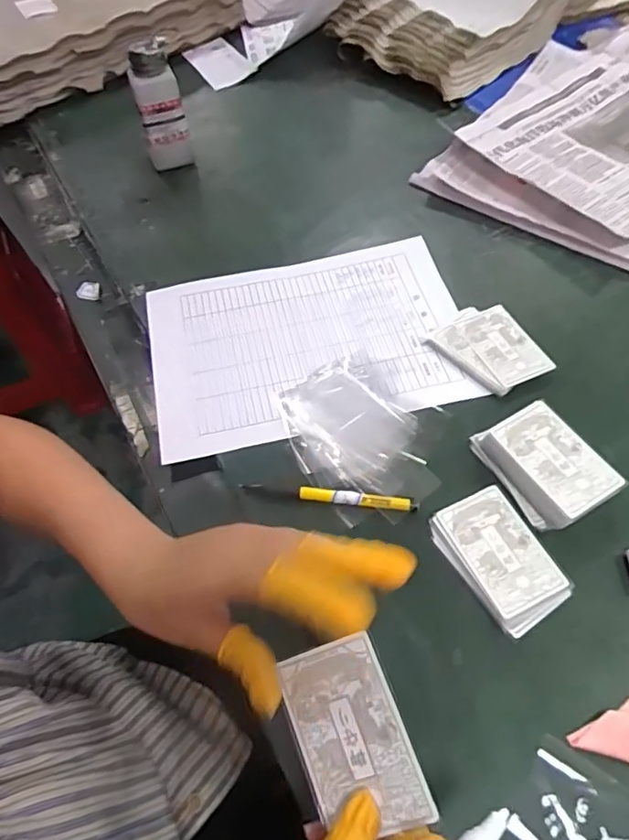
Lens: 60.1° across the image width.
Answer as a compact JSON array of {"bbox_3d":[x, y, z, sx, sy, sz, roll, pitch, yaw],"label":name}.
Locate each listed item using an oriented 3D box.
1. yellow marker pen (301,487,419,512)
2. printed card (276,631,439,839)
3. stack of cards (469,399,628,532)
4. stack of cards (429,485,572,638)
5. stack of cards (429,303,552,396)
[{"bbox_3d":[0.034,0.060,0.416,0.089,0.007,0.013,6,57,8],"label":"yellow marker pen"},{"bbox_3d":[0.017,0.153,0.262,0.053,0.004,0.084,-27,72,13],"label":"printed card"},{"bbox_3d":[0.176,0.035,0.415,0.065,0.030,0.091,-23,58,-11],"label":"stack of cards"},{"bbox_3d":[0.132,0.097,0.388,0.062,0.007,0.095,-26,59,-13],"label":"stack of cards"},{"bbox_3d":[0.159,-0.065,0.494,0.077,0.009,0.091,-24,58,-12],"label":"stack of cards"}]

